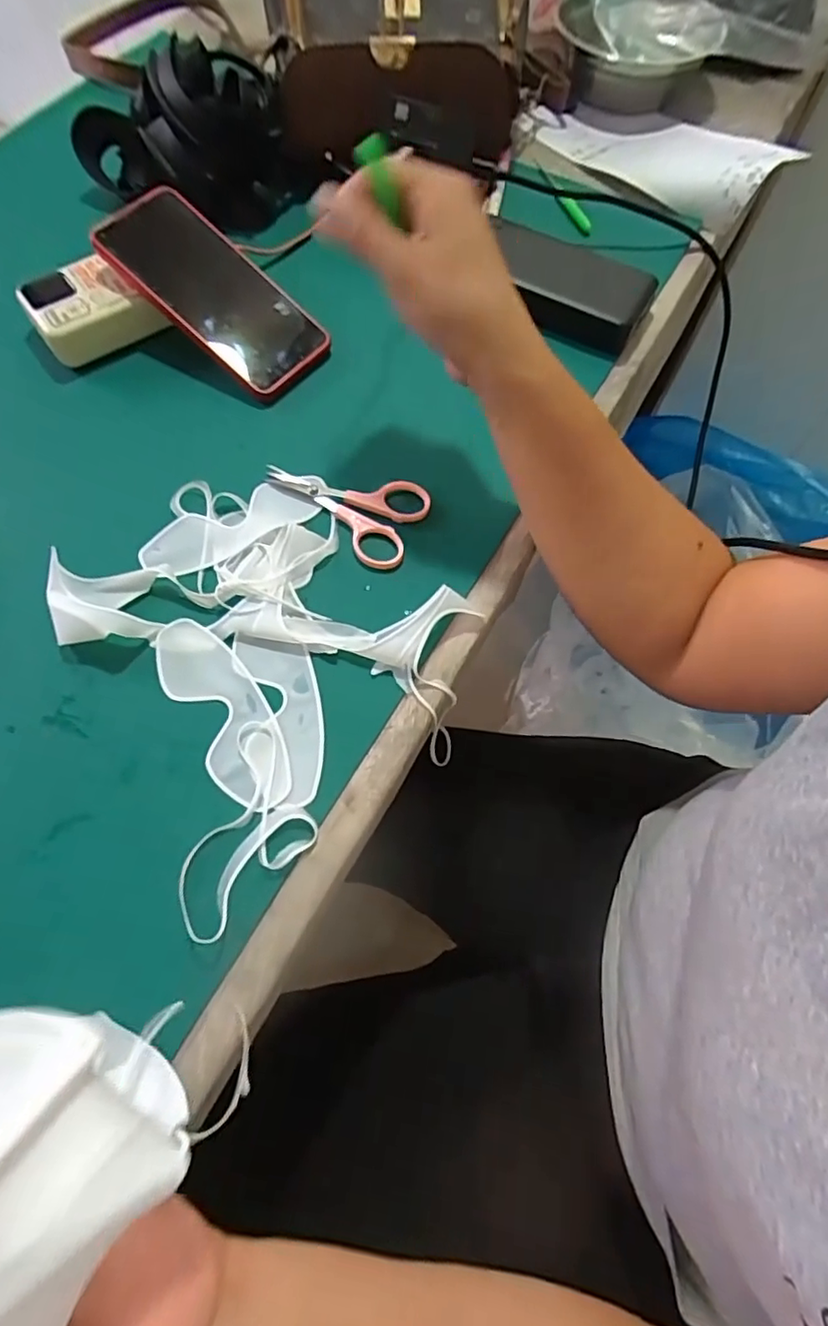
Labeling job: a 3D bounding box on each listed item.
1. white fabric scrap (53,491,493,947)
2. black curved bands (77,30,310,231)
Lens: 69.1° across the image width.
[{"bbox_3d":[-0.088,-0.019,0.354,0.199,0.025,0.233,-34,70,-14],"label":"white fabric scrap"},{"bbox_3d":[-0.188,-0.426,0.490,0.149,0.085,0.117,36,71,15],"label":"black curved bands"}]

